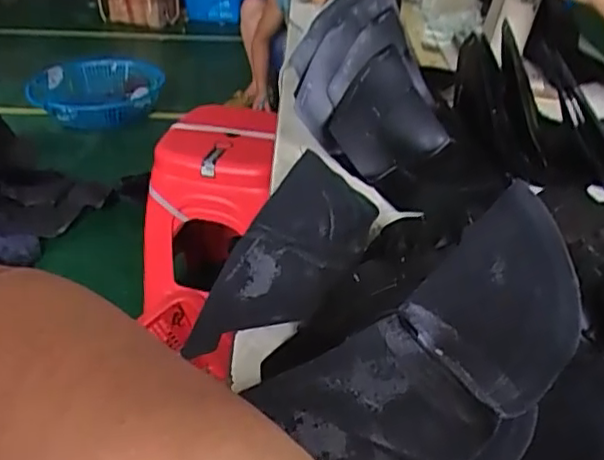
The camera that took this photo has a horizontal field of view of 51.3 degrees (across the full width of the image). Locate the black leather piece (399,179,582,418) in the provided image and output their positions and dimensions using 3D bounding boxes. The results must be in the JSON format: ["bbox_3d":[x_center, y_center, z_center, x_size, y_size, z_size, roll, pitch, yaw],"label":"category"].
[{"bbox_3d":[0.144,0.045,0.438,0.017,0.128,0.110,31,8,-46],"label":"black leather piece"}]

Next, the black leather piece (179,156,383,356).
[{"bbox_3d":[0.002,0.018,0.595,0.112,0.055,0.225,15,36,19],"label":"black leather piece"}]

